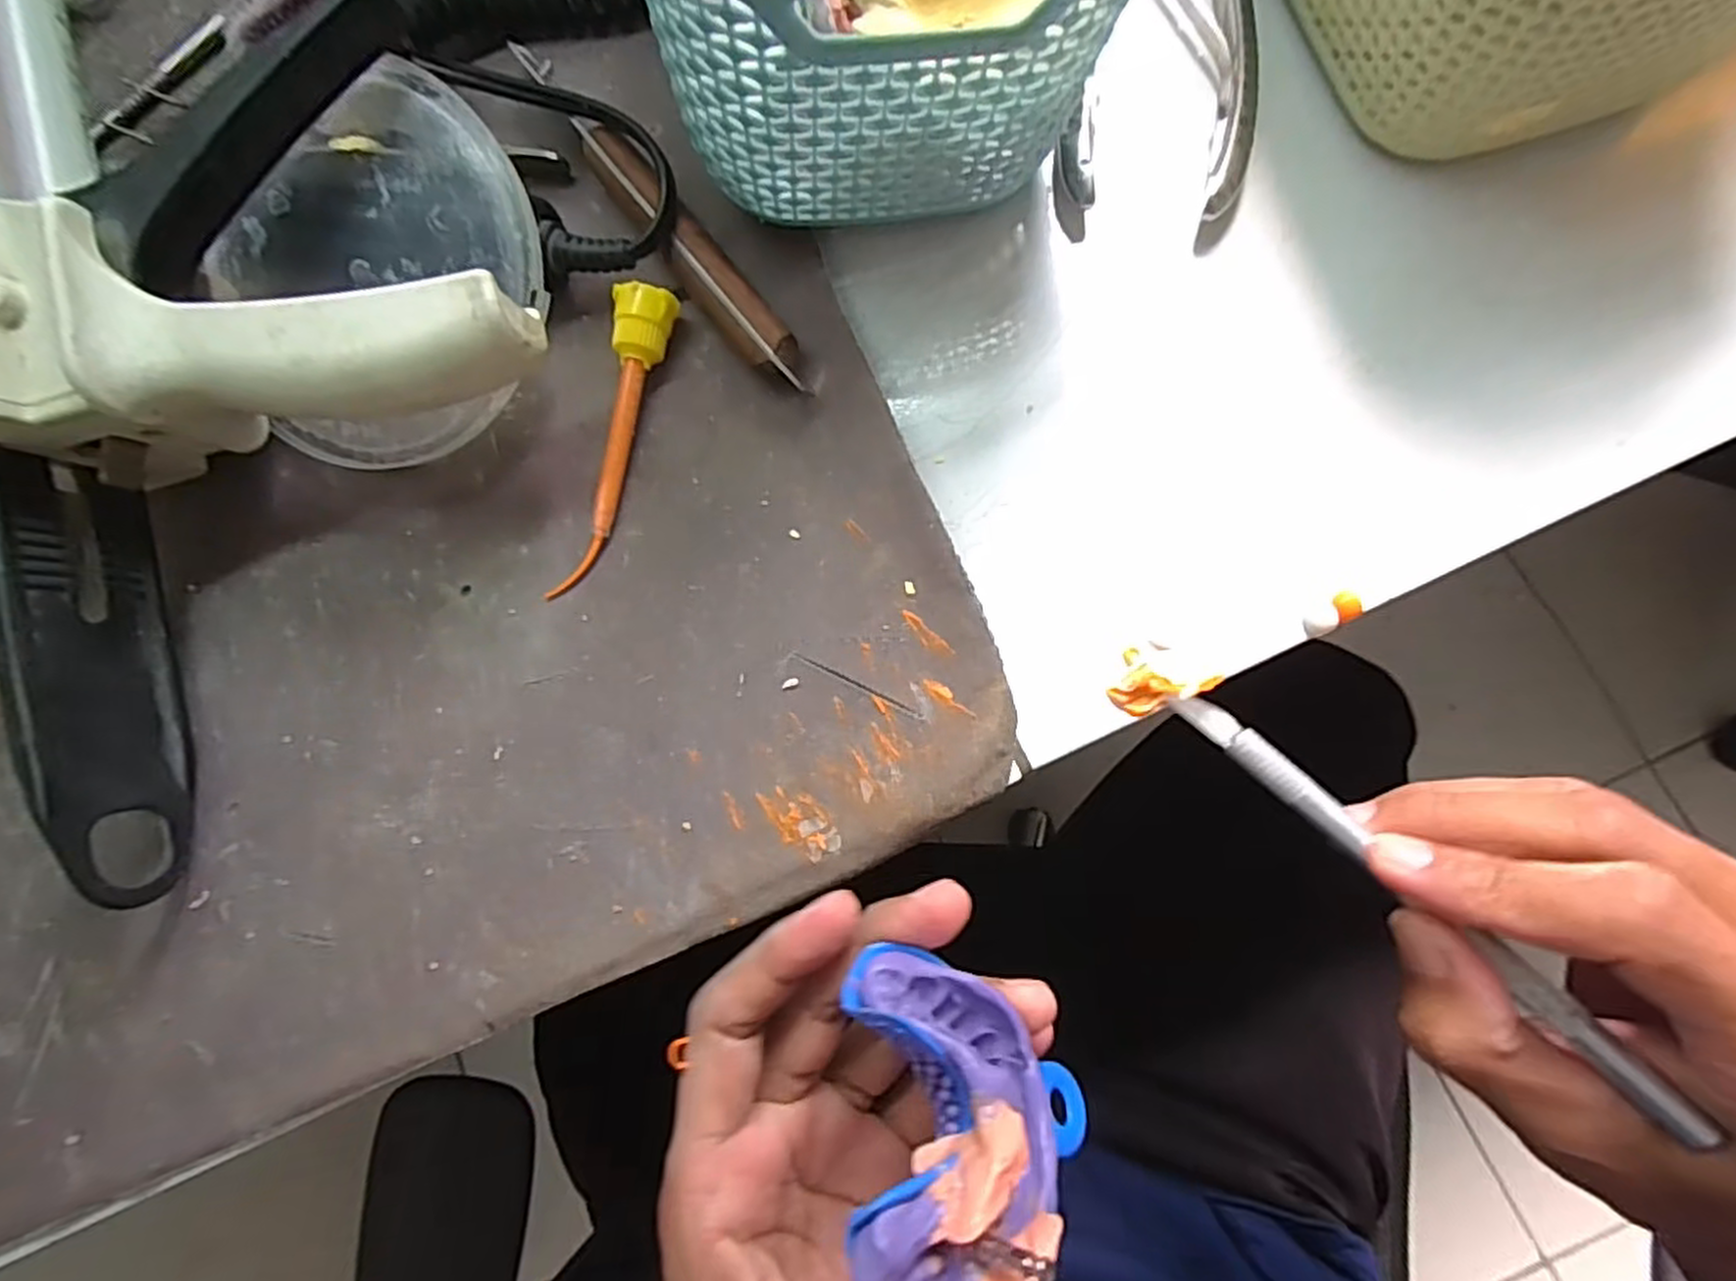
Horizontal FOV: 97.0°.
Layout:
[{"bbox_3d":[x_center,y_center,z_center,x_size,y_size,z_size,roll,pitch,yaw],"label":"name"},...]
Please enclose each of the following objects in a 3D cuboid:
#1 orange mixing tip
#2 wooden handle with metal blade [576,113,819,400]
[{"bbox_3d":[-0.071,-0.055,0.214,0.016,0.014,0.088,11,81,6],"label":"orange mixing tip"},{"bbox_3d":[-0.050,-0.109,0.221,0.014,0.016,0.096,-38,79,-3],"label":"wooden handle with metal blade"}]

